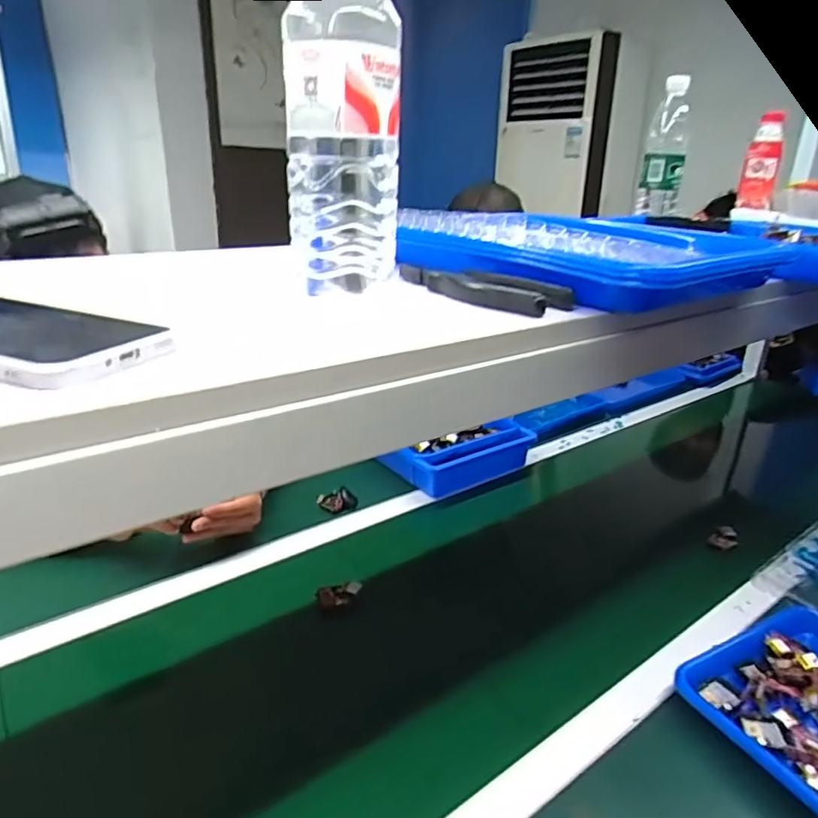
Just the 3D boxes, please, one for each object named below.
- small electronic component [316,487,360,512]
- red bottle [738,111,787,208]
[{"bbox_3d":[-0.113,0.144,0.955,0.062,0.023,0.040,-4,22,-14],"label":"small electronic component"},{"bbox_3d":[0.719,-0.501,1.223,0.067,0.173,0.076,13,24,26],"label":"red bottle"}]

